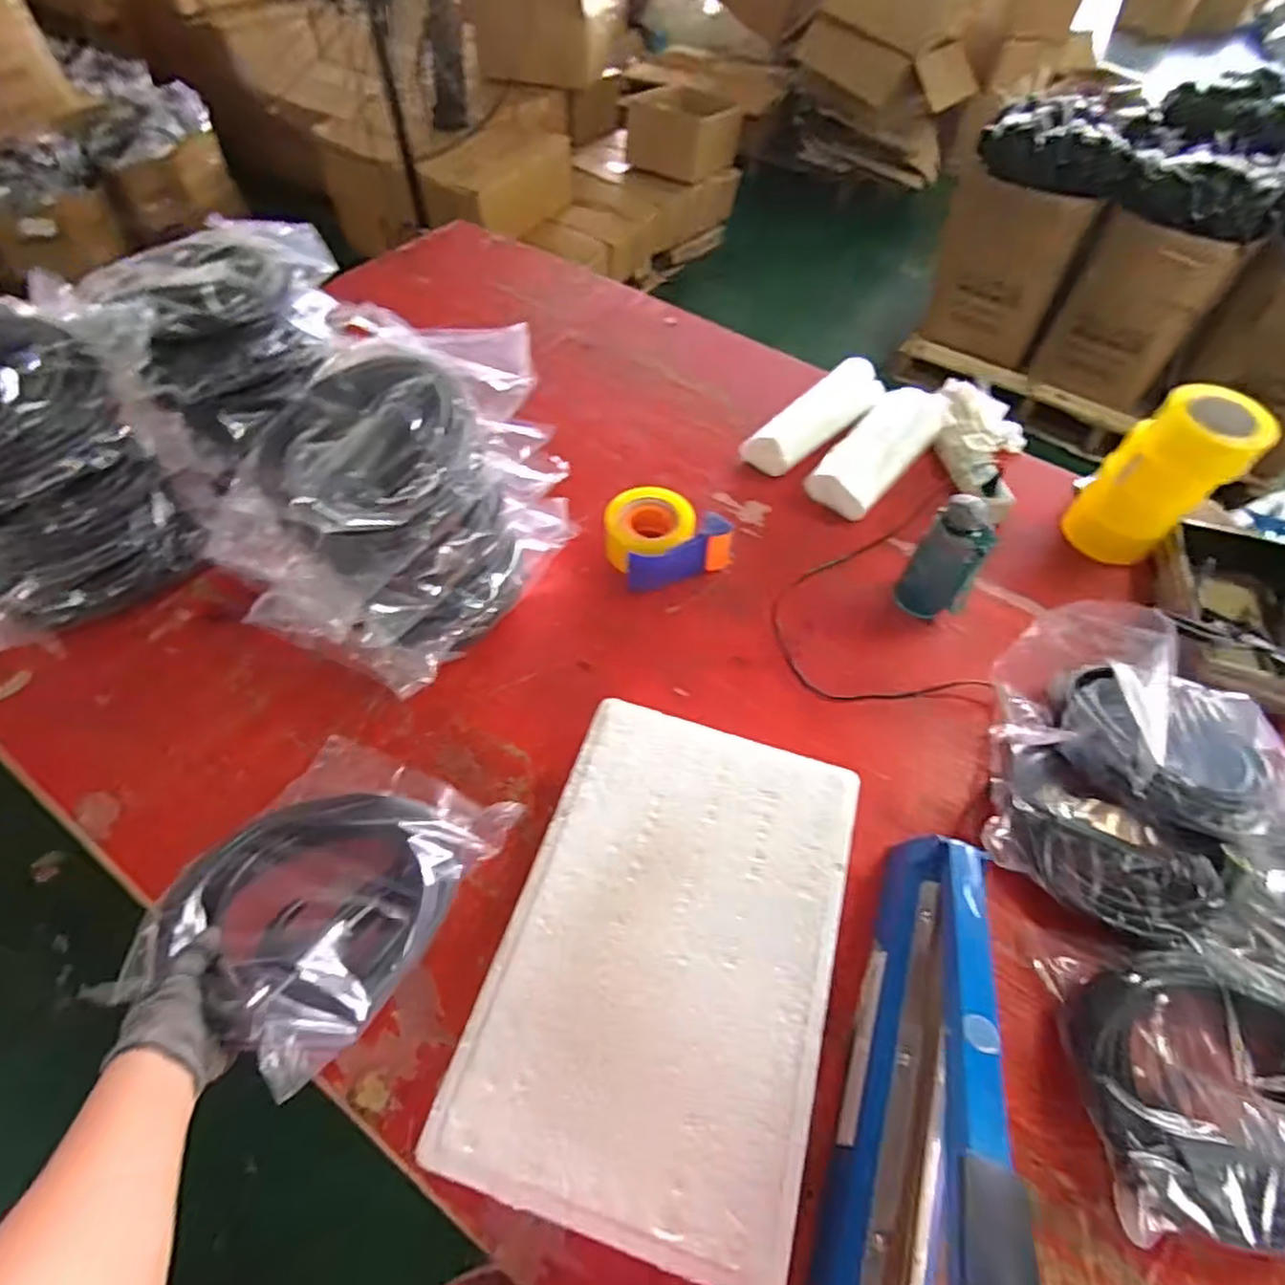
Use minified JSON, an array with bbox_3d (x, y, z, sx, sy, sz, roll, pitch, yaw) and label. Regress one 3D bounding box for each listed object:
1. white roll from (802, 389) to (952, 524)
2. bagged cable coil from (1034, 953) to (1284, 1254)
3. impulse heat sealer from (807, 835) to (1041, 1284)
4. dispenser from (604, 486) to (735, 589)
[{"bbox_3d":[0.372,-0.305,1.055,0.111,0.053,0.284,35,60,20],"label":"white roll"},{"bbox_3d":[0.556,0.393,0.586,0.347,0.065,0.220,7,55,2],"label":"bagged cable coil"},{"bbox_3d":[0.221,0.317,0.515,0.070,0.224,0.386,20,56,11],"label":"impulse heat sealer"},{"bbox_3d":[0.032,-0.145,0.923,0.158,0.078,0.123,-15,57,-13],"label":"dispenser"}]

